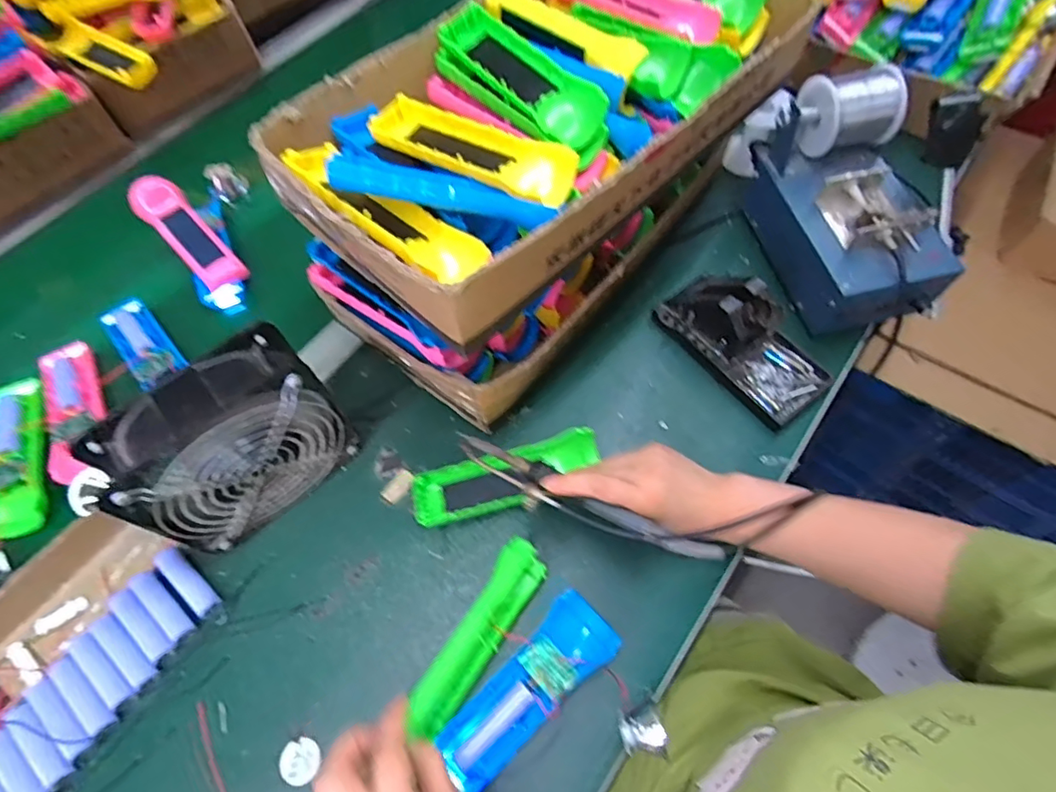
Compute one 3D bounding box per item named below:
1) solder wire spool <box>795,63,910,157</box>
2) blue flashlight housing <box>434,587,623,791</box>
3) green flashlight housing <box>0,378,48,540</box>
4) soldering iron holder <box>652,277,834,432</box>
[{"bbox_3d":[0.296,-0.268,0.509,0.075,0.067,0.075,-6,45,7],"label":"solder wire spool"},{"bbox_3d":[0.001,0.204,0.386,0.141,0.024,0.049,-40,74,-18],"label":"blue flashlight housing"},{"bbox_3d":[-0.473,0.053,0.500,0.051,0.025,0.165,-23,66,-9],"label":"green flashlight housing"},{"bbox_3d":[0.199,-0.055,0.496,0.076,0.080,0.158,-34,68,-14],"label":"soldering iron holder"}]

